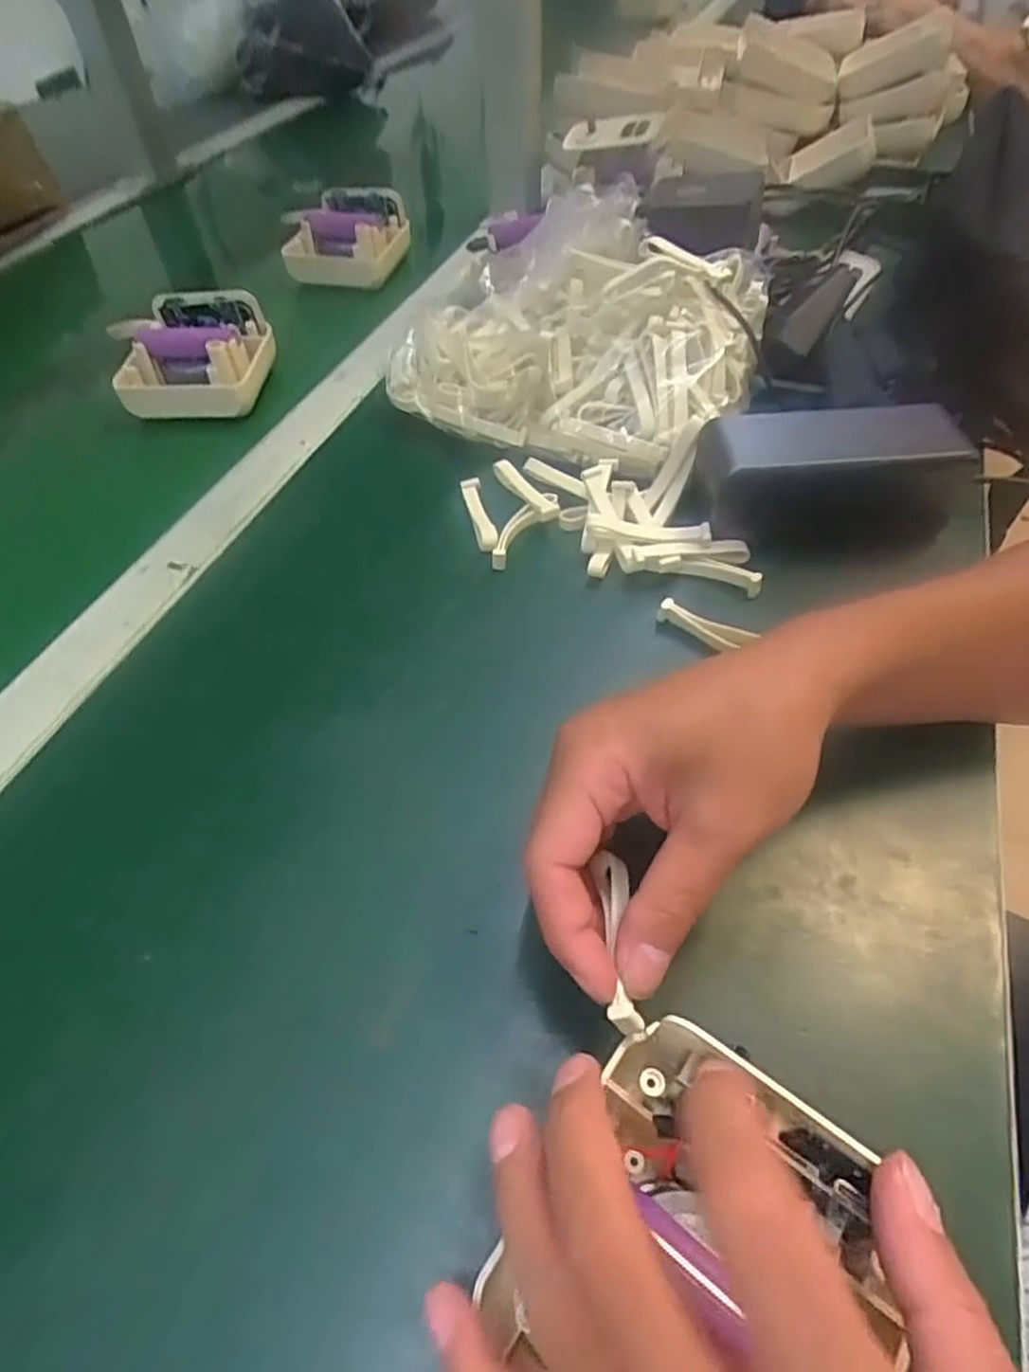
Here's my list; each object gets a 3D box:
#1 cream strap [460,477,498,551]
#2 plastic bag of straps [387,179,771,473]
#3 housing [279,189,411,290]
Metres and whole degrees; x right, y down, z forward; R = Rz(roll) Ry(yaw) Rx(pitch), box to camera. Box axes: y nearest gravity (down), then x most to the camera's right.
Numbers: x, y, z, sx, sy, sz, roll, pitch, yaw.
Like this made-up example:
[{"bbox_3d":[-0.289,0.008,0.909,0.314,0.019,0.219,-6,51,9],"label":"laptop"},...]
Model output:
[{"bbox_3d":[-0.019,-0.097,0.392,0.011,0.011,0.066,-11,52,-7],"label":"cream strap"},{"bbox_3d":[0.039,-0.223,0.436,0.217,0.085,0.168,23,56,19],"label":"plastic bag of straps"},{"bbox_3d":[-0.140,-0.380,0.594,0.095,0.047,0.081,8,52,8],"label":"housing"}]

